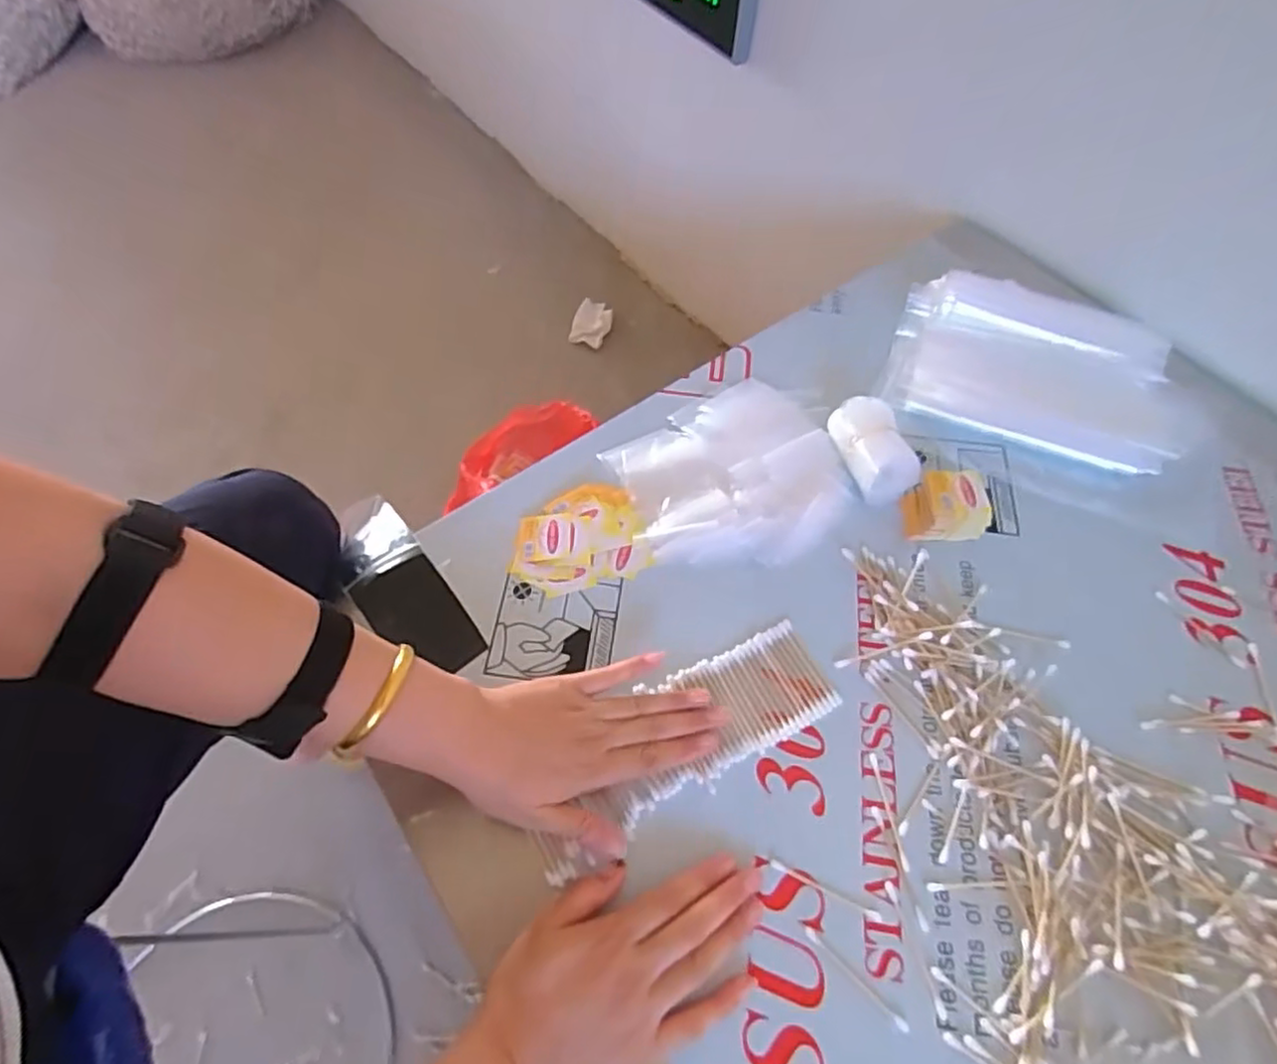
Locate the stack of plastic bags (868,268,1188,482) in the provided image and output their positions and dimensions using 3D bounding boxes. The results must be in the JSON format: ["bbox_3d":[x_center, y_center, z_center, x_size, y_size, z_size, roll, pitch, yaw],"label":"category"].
[{"bbox_3d":[0.360,-0.149,0.628,0.244,0.027,0.161,18,72,9],"label":"stack of plastic bags"}]

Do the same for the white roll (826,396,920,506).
[{"bbox_3d":[0.198,-0.072,0.570,0.053,0.033,0.085,-17,61,-10],"label":"white roll"}]

